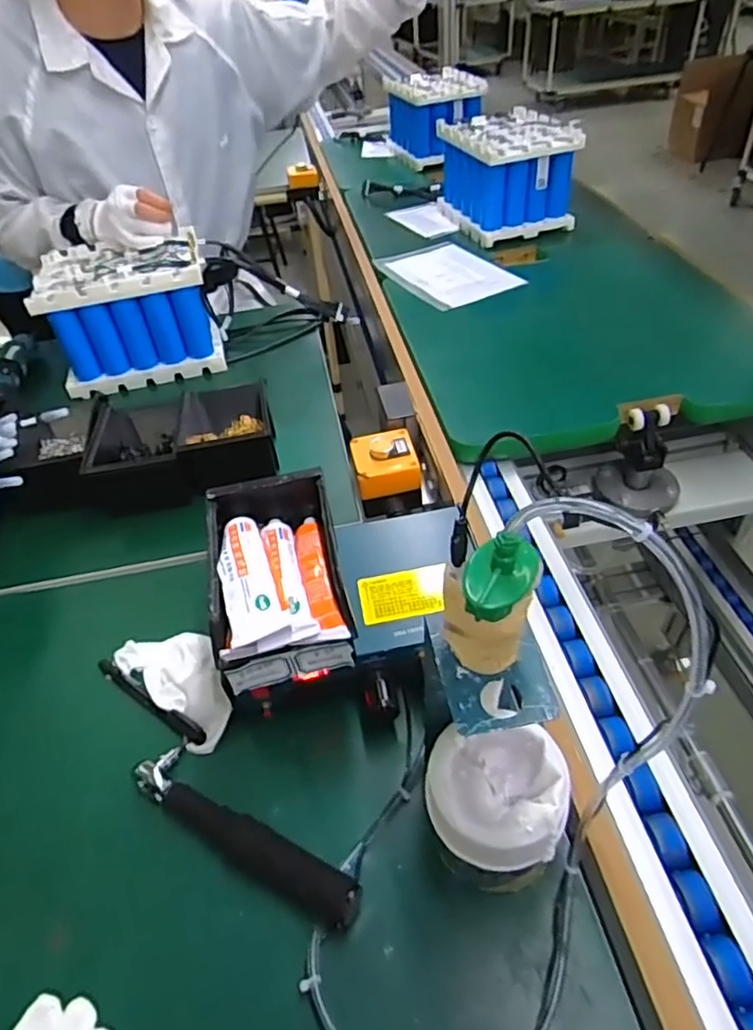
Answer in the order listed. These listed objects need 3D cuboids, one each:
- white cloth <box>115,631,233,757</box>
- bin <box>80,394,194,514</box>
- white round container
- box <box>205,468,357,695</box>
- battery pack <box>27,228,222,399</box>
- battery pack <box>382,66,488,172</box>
[{"bbox_3d":[-0.172,0.140,0.553,0.138,0.026,0.066,32,55,33],"label":"white cloth"},{"bbox_3d":[-0.285,-0.081,0.761,0.112,0.077,0.155,-12,44,-7],"label":"bin"},{"bbox_3d":[0.077,0.192,0.413,0.086,0.095,0.086,-3,44,3],"label":"white round container"},{"bbox_3d":[-0.080,0.043,0.509,0.100,0.057,0.178,-11,44,-5],"label":"box"},{"bbox_3d":[-0.363,-0.301,0.940,0.225,0.154,0.150,-14,44,-8],"label":"battery pack"},{"bbox_3d":[0.127,-0.910,1.429,0.156,0.148,0.231,-22,46,-17],"label":"battery pack"}]

